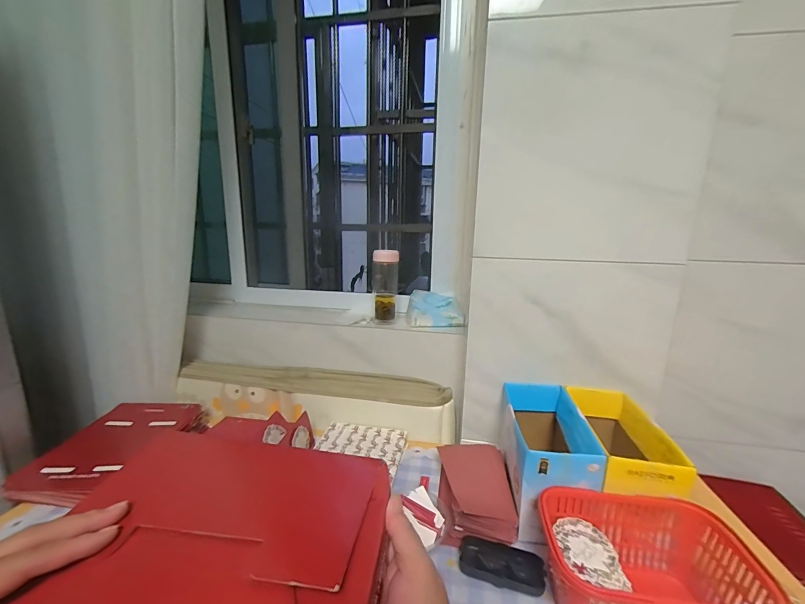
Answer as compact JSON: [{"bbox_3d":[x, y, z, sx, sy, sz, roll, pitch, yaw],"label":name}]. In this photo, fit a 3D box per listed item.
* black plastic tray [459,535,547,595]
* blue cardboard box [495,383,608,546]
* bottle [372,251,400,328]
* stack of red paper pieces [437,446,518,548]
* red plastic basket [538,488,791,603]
[{"bbox_3d":[0.139,0.365,0.487,0.112,0.020,0.053,6,14,21],"label":"black plastic tray"},{"bbox_3d":[0.247,0.258,0.617,0.122,0.139,0.243,2,13,5],"label":"blue cardboard box"},{"bbox_3d":[-0.043,-0.038,0.880,0.063,0.189,0.054,0,13,-5],"label":"bottle"},{"bbox_3d":[0.127,0.325,0.607,0.120,0.051,0.192,2,13,3],"label":"stack of red paper pieces"},{"bbox_3d":[0.290,0.335,0.432,0.219,0.111,0.149,5,13,15],"label":"red plastic basket"}]

